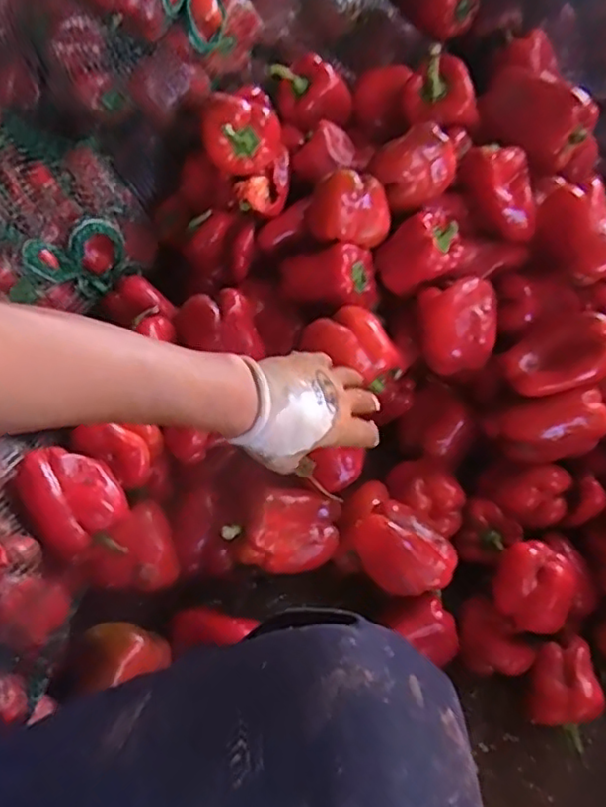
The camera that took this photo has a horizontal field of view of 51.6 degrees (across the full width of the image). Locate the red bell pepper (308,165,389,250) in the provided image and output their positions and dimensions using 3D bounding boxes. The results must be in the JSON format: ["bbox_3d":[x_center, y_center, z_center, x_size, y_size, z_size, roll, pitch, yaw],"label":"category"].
[{"bbox_3d":[0.049,-0.206,0.668,0.081,0.060,0.063,-5,57,-6],"label":"red bell pepper"}]

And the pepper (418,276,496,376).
[{"bbox_3d":[0.165,-0.082,0.667,0.083,0.065,0.078,1,57,-2],"label":"pepper"}]

